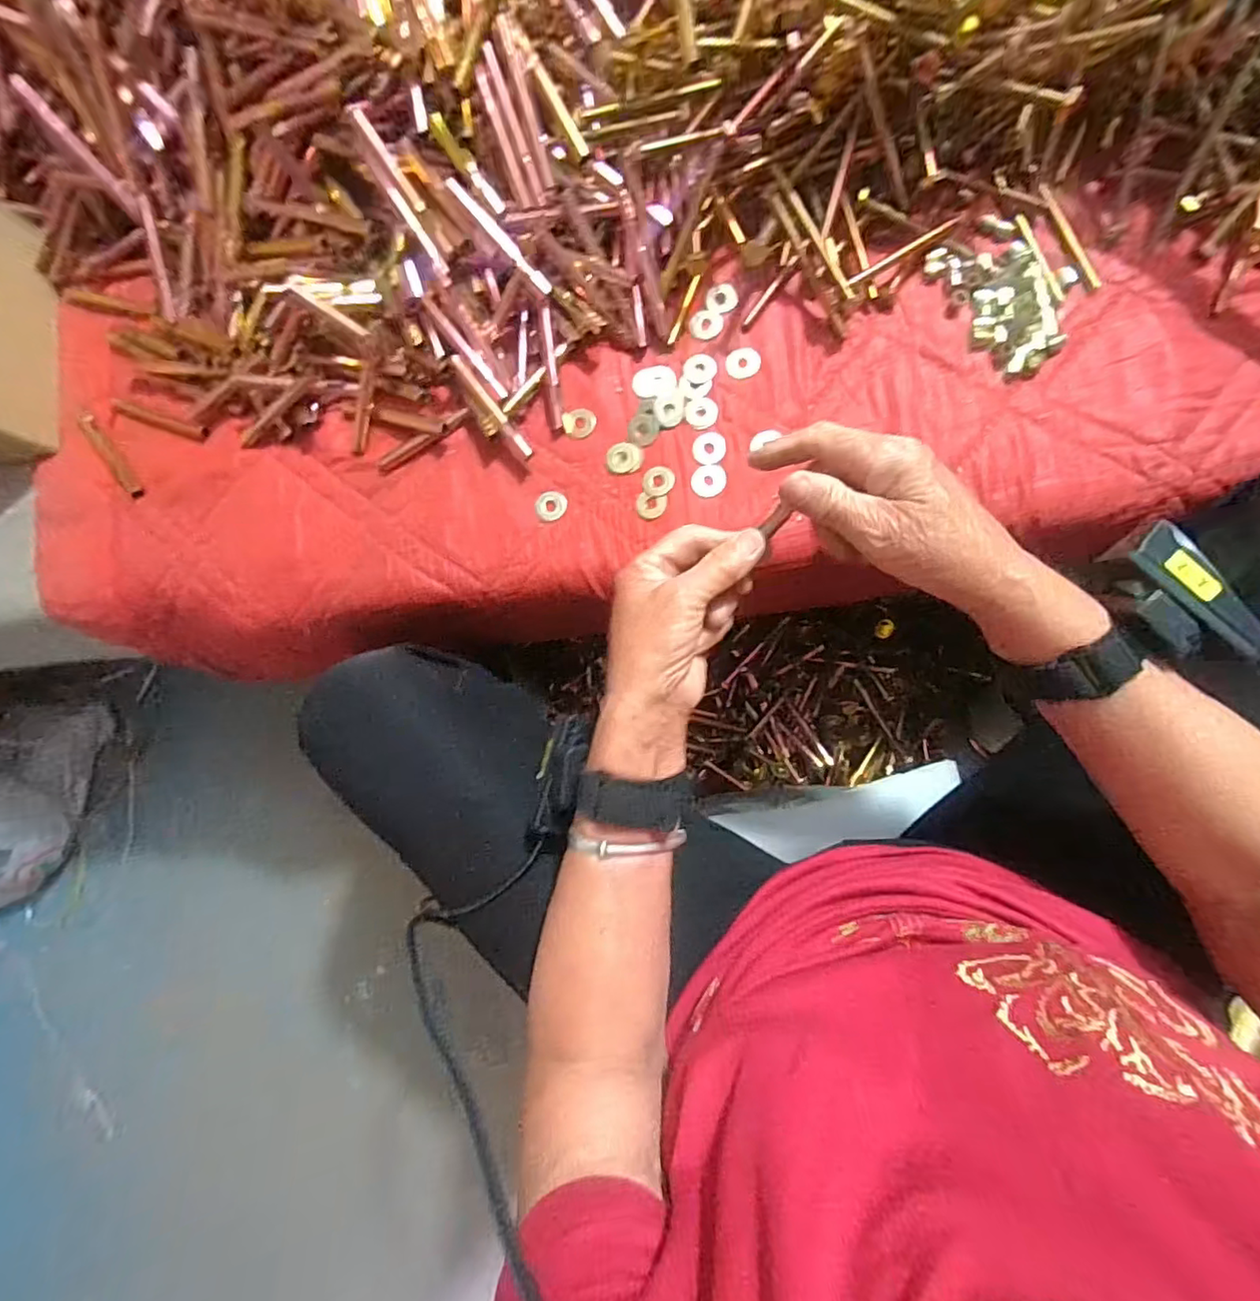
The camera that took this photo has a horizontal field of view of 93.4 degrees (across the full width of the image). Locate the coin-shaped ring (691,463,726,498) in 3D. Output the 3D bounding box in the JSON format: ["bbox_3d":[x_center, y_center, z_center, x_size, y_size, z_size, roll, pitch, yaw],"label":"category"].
[{"bbox_3d":[0.054,-0.117,0.408,0.023,0.004,0.021,-1,84,7],"label":"coin-shaped ring"}]

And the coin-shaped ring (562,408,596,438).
[{"bbox_3d":[-0.036,-0.164,0.425,0.022,0.007,0.021,-1,84,7],"label":"coin-shaped ring"}]

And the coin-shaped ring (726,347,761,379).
[{"bbox_3d":[0.079,-0.201,0.413,0.023,0.004,0.023,-1,84,7],"label":"coin-shaped ring"}]

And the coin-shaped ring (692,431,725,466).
[{"bbox_3d":[0.055,-0.141,0.411,0.022,0.004,0.024,-1,84,7],"label":"coin-shaped ring"}]

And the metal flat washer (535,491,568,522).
[{"bbox_3d":[-0.056,-0.103,0.421,0.022,0.004,0.021,-9,83,6],"label":"metal flat washer"}]

